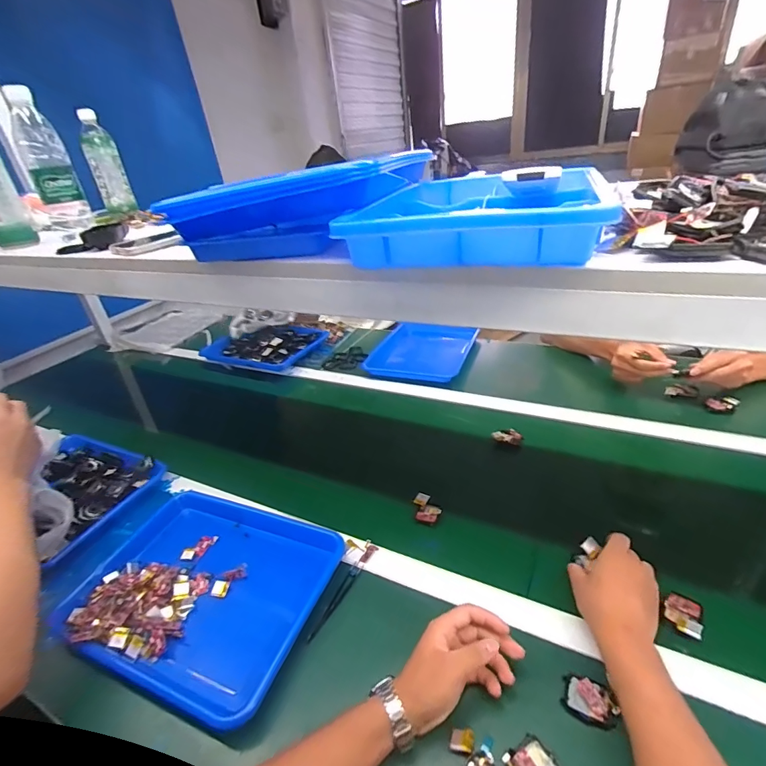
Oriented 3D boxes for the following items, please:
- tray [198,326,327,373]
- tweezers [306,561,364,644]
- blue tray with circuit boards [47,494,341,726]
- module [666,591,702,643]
[{"bbox_3d":[-0.360,-0.120,1.279,0.363,0.060,0.210,8,34,24],"label":"tray"},{"bbox_3d":[-0.062,0.287,0.558,0.014,0.012,0.120,11,35,28],"label":"tweezers"},{"bbox_3d":[-0.249,0.282,0.593,0.343,0.047,0.264,7,34,24],"label":"blue tray with circuit boards"},{"bbox_3d":[0.350,0.269,0.487,0.034,0.012,0.050,12,36,30],"label":"module"}]

